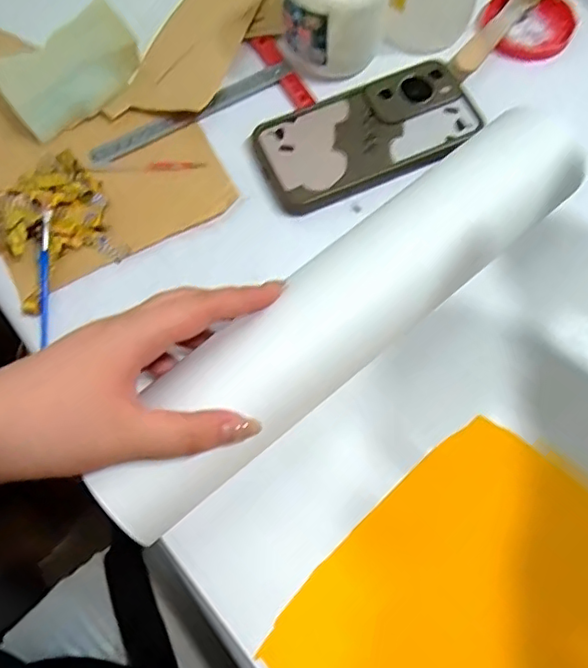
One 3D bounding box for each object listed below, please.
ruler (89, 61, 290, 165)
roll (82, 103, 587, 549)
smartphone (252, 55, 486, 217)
[{"bbox_3d":[-0.079,-0.172,0.443,0.167,0.007,0.017,-29,73,-8],"label":"ruler"},{"bbox_3d":[0.030,-0.016,0.333,0.333,0.054,0.063,-40,75,-6],"label":"roll"},{"bbox_3d":[0.055,-0.148,0.425,0.162,0.010,0.079,-24,72,-7],"label":"smartphone"}]

